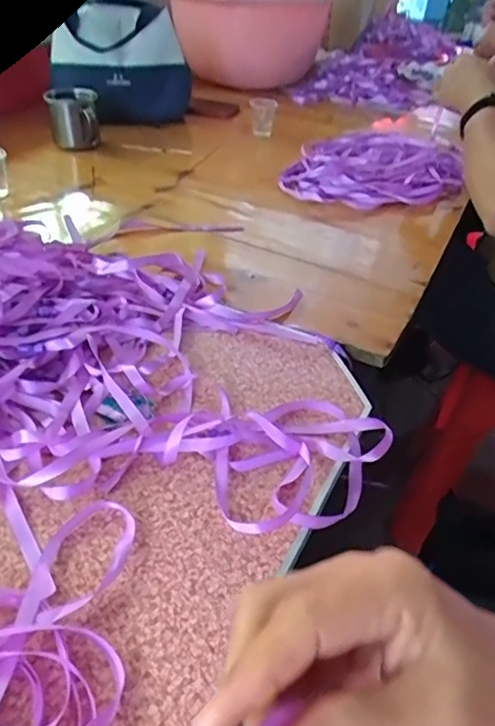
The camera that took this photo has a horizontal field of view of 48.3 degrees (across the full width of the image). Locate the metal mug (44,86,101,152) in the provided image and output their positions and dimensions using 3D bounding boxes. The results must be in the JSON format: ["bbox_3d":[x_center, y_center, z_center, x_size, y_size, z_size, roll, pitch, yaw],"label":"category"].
[{"bbox_3d":[-0.293,-0.409,0.932,0.083,0.082,0.064,-5,41,-11],"label":"metal mug"}]

